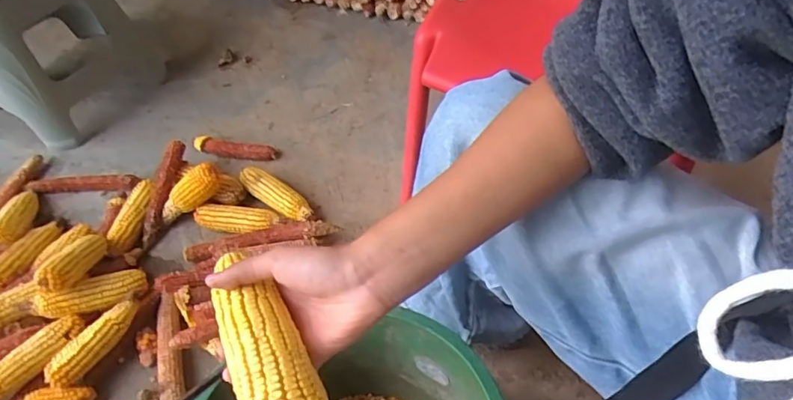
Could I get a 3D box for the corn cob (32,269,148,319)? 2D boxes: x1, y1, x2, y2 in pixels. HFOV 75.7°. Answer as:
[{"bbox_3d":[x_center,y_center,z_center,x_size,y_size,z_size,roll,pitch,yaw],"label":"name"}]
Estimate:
[{"bbox_3d":[-0.458,0.142,0.771,0.147,0.043,0.047,-16,52,-32],"label":"corn cob"}]

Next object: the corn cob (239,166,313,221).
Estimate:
[{"bbox_3d":[-0.214,-0.009,0.912,0.153,0.039,0.045,31,62,23],"label":"corn cob"}]

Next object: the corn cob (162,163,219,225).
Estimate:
[{"bbox_3d":[-0.362,-0.010,0.891,0.144,0.041,0.044,-38,53,19],"label":"corn cob"}]

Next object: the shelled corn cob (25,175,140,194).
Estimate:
[{"bbox_3d":[-0.598,-0.031,0.975,0.203,0.024,0.033,-6,54,-1],"label":"shelled corn cob"}]

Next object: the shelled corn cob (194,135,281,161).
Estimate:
[{"bbox_3d":[-0.319,-0.102,1.009,0.166,0.033,0.025,5,55,7],"label":"shelled corn cob"}]

